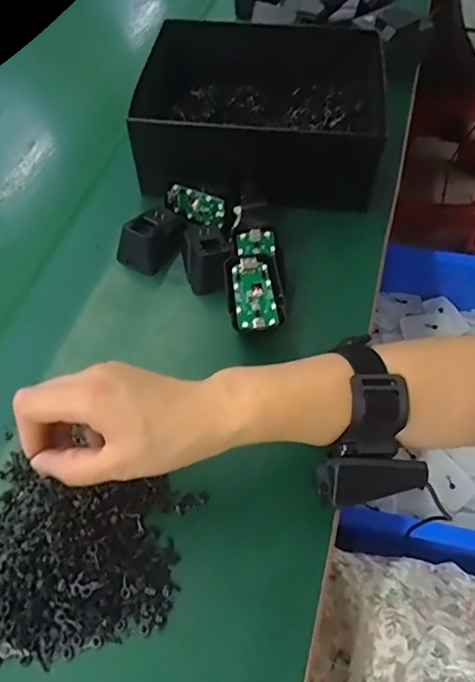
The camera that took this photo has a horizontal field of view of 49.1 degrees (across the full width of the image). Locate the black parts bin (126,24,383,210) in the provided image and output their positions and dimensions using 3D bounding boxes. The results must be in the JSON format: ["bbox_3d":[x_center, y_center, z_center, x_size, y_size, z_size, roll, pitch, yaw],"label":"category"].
[{"bbox_3d":[0.031,-0.241,0.542,0.258,0.079,0.184,3,55,3],"label":"black parts bin"}]

